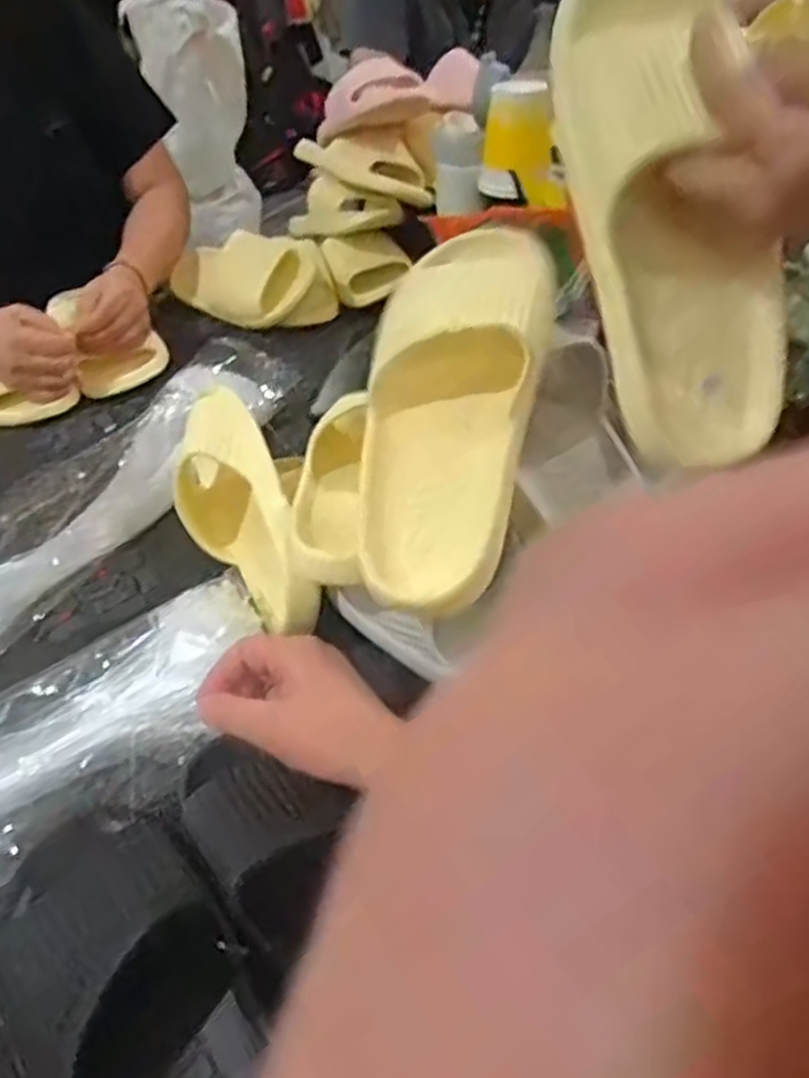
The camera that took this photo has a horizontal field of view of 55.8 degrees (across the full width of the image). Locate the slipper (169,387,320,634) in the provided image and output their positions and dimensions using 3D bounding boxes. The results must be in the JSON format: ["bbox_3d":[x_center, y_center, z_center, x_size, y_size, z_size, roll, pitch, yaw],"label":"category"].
[{"bbox_3d":[-0.128,-0.018,0.585,0.077,0.095,0.228,-20,44,-13],"label":"slipper"}]

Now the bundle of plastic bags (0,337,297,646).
[{"bbox_3d":[-0.287,-0.046,0.685,0.154,0.029,0.472,18,49,25],"label":"bundle of plastic bags"}]

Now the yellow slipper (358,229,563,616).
[{"bbox_3d":[0.027,-0.083,0.457,0.096,0.059,0.247,8,75,16],"label":"yellow slipper"}]

